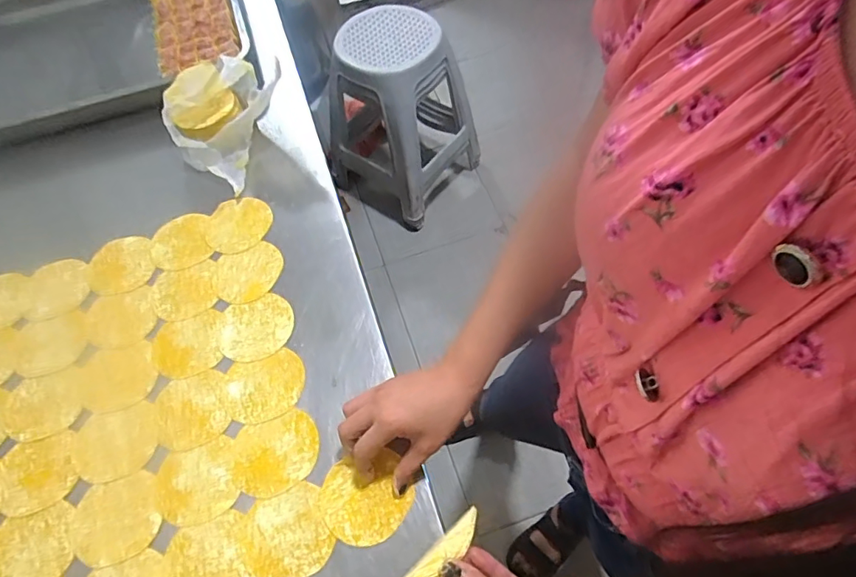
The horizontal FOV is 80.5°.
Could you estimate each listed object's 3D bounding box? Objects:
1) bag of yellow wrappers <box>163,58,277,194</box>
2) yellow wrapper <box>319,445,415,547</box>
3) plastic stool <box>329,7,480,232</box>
[{"bbox_3d":[-0.278,-0.225,0.673,0.123,0.082,0.170,11,62,11],"label":"bag of yellow wrappers"},{"bbox_3d":[-0.057,0.188,0.457,0.080,0.005,0.076,-3,61,5],"label":"yellow wrapper"},{"bbox_3d":[-0.098,-0.511,1.491,0.372,0.502,0.344,29,66,19],"label":"plastic stool"}]

